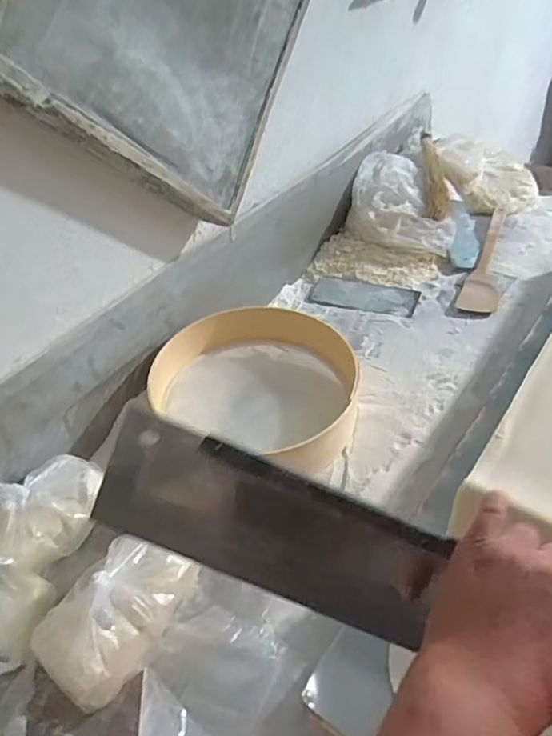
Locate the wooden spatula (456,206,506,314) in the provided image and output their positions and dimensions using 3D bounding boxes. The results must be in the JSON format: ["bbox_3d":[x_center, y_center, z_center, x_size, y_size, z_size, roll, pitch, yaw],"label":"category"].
[{"bbox_3d":[0.421,-0.219,1.109,0.064,0.020,0.377,12,45,21],"label":"wooden spatula"}]

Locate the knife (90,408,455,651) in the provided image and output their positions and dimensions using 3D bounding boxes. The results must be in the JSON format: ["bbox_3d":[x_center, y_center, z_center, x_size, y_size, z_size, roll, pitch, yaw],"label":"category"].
[{"bbox_3d":[0.051,0.128,0.361,0.332,0.110,0.018,24,43,-6],"label":"knife"}]

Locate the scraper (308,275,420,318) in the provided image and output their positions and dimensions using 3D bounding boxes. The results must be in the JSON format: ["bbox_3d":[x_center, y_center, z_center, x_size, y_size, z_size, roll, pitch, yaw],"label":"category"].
[{"bbox_3d":[0.166,-0.139,1.074,0.196,0.010,0.075,11,44,21],"label":"scraper"}]

